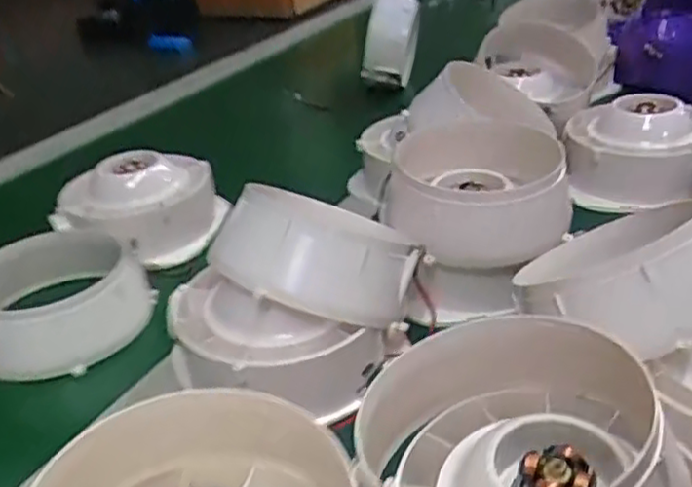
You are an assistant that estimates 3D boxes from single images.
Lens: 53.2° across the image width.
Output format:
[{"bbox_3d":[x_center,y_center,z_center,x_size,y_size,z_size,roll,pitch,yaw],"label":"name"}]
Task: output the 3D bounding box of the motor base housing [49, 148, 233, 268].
[{"bbox_3d":[-0.175,-0.042,0.616,0.121,0.068,0.119,-4,30,2],"label":"motor base housing"}]

